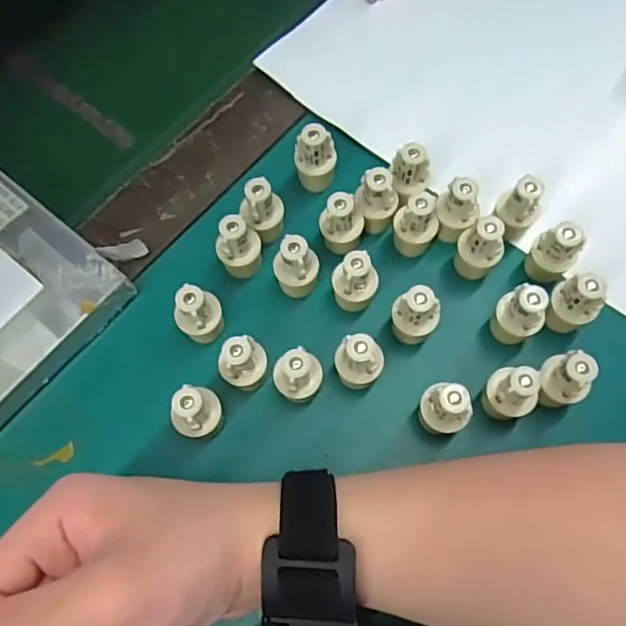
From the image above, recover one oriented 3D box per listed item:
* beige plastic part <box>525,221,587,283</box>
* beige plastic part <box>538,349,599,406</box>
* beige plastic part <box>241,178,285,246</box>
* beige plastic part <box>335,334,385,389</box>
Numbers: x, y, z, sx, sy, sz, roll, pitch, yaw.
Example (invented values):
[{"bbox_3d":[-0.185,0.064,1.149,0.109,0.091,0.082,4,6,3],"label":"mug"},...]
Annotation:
[{"bbox_3d":[0.126,-0.030,0.303,0.022,0.043,0.017,38,75,16],"label":"beige plastic part"},{"bbox_3d":[0.120,0.034,0.281,0.019,0.046,0.022,-12,69,-2],"label":"beige plastic part"},{"bbox_3d":[-0.027,-0.054,0.316,0.022,0.041,0.020,-1,69,2],"label":"beige plastic part"},{"bbox_3d":[0.023,0.027,0.287,0.023,0.042,0.019,9,69,6],"label":"beige plastic part"}]

